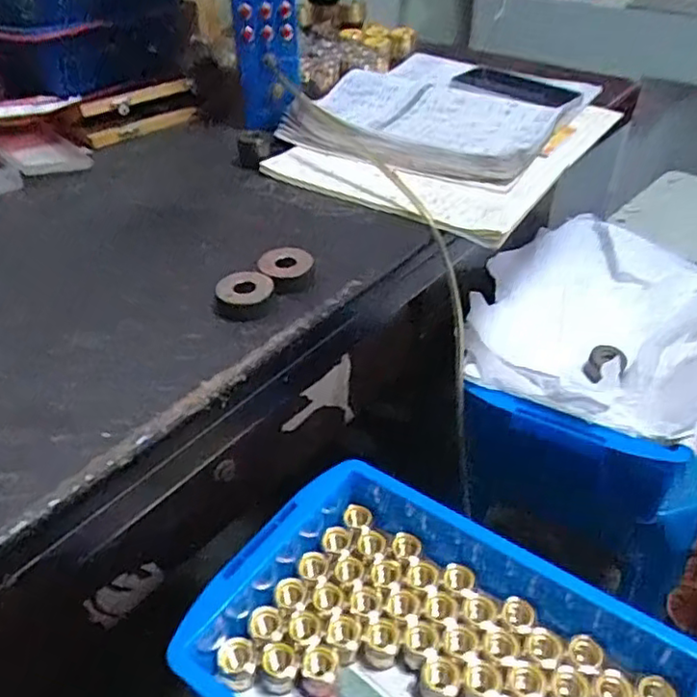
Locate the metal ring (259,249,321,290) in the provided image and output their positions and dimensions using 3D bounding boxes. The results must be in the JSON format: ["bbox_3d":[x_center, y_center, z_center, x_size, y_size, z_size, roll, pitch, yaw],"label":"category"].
[{"bbox_3d":[-0.046,-0.064,0.481,0.041,0.005,0.032,-18,51,-15],"label":"metal ring"}]

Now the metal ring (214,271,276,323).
[{"bbox_3d":[-0.074,-0.038,0.457,0.038,0.015,0.043,4,40,5],"label":"metal ring"}]

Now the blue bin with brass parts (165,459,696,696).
[{"bbox_3d":[0.065,0.256,0.503,0.357,0.079,0.248,23,45,25],"label":"blue bin with brass parts"}]

